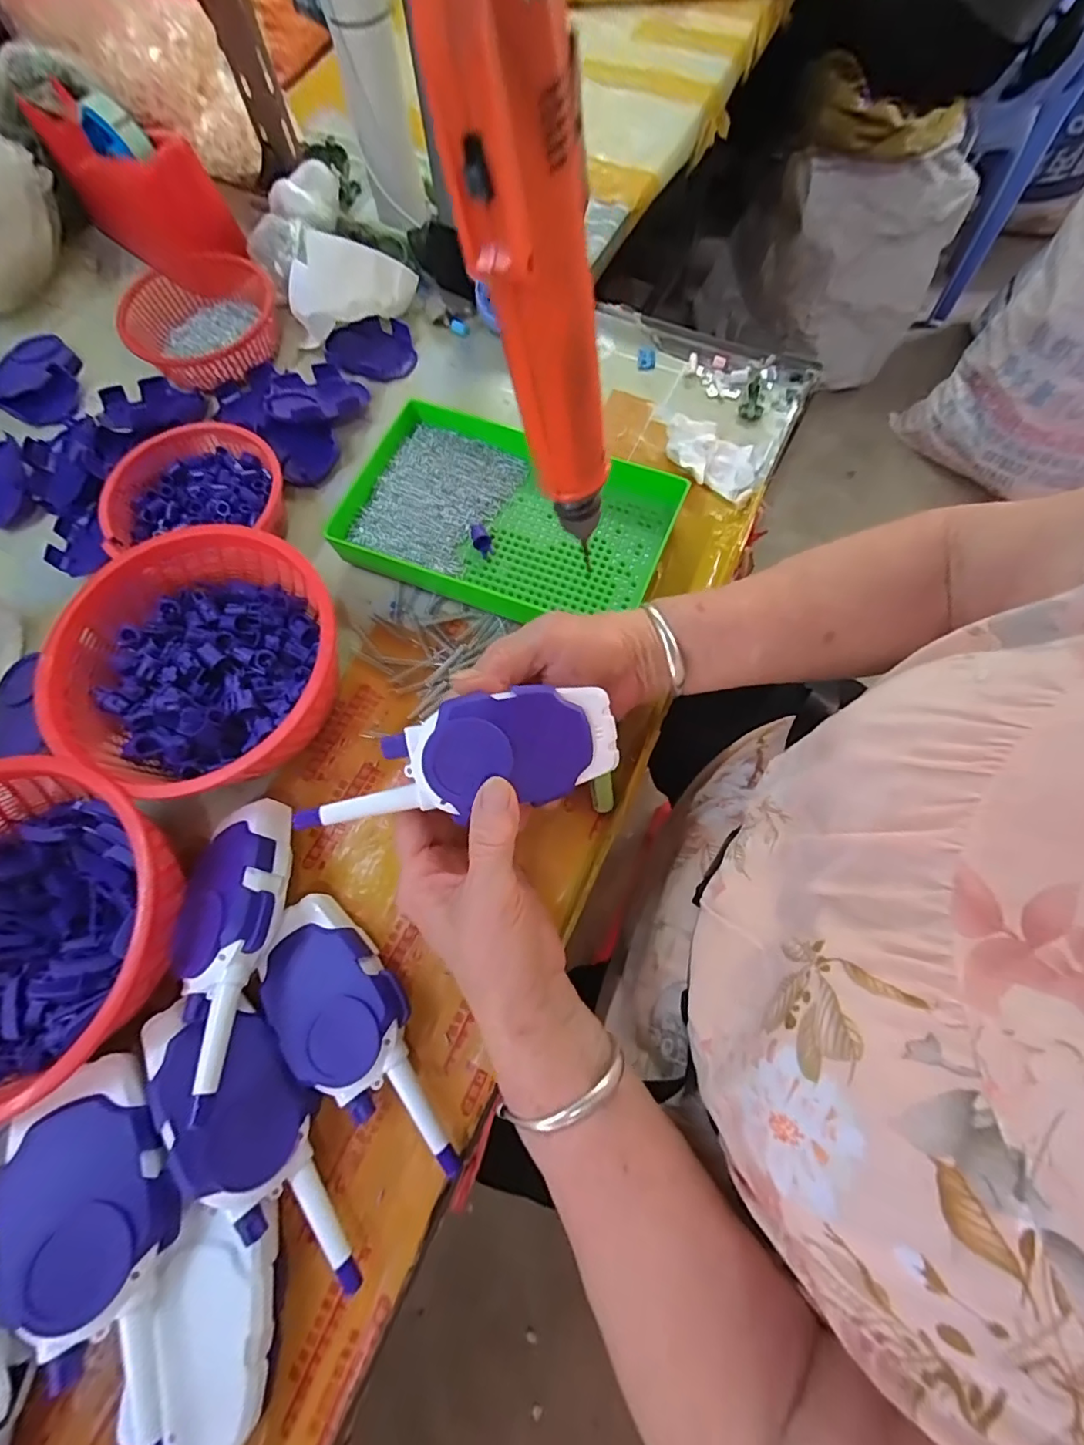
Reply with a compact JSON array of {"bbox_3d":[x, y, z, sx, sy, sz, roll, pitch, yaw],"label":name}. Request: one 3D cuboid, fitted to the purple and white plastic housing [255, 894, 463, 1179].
[{"bbox_3d":[-0.105,0.179,0.310,0.062,0.038,0.159,-37,73,-11],"label":"purple and white plastic housing"}]

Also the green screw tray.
[{"bbox_3d":[-0.029,-0.160,0.421,0.243,0.031,0.155,20,72,9],"label":"green screw tray"}]

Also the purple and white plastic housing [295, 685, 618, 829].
[{"bbox_3d":[-0.041,0.018,0.283,0.160,0.035,0.058,-15,98,-14],"label":"purple and white plastic housing"}]

